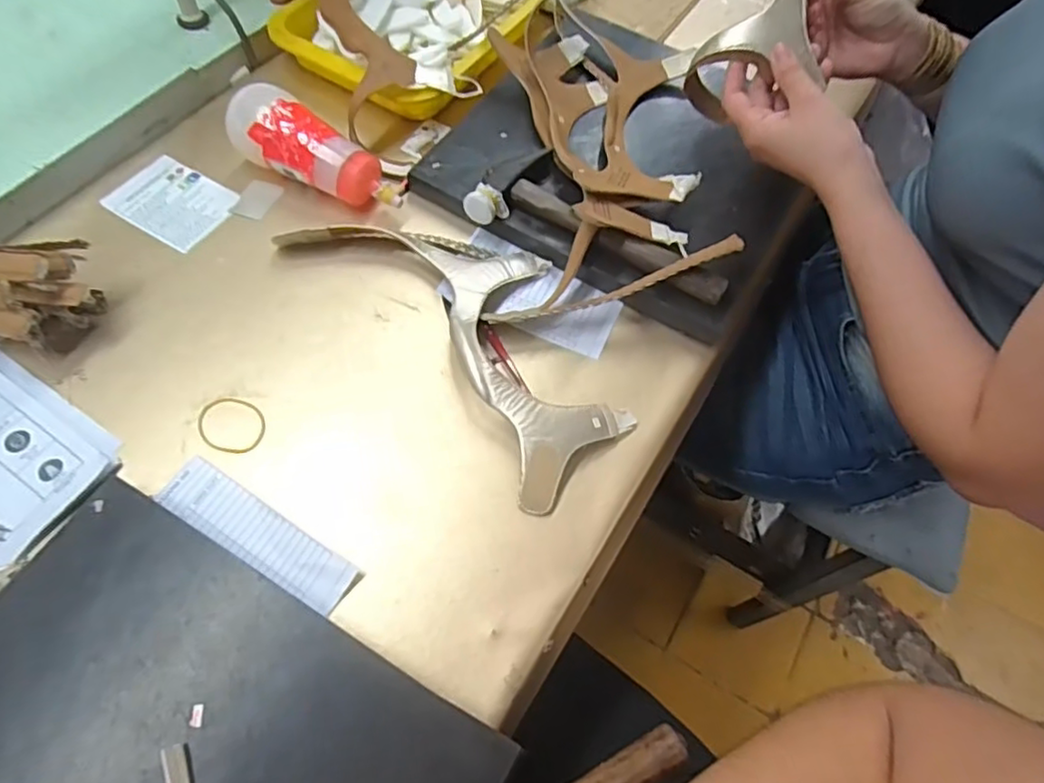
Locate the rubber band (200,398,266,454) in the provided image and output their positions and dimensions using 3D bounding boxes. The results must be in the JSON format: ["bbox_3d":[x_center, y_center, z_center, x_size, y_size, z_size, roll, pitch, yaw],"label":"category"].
[{"bbox_3d":[-0.208,0.023,0.457,0.049,0.004,0.040,18,62,5],"label":"rubber band"}]

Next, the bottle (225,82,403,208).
[{"bbox_3d":[-0.178,-0.202,0.548,0.161,0.055,0.050,30,60,-1],"label":"bottle"}]

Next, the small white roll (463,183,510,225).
[{"bbox_3d":[-0.029,-0.154,0.525,0.029,0.019,0.026,-34,69,-21],"label":"small white roll"}]

